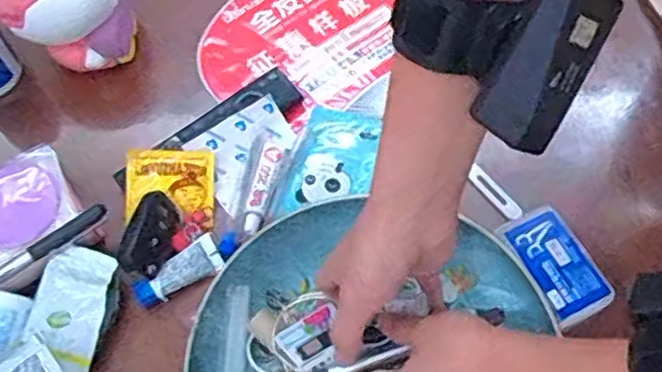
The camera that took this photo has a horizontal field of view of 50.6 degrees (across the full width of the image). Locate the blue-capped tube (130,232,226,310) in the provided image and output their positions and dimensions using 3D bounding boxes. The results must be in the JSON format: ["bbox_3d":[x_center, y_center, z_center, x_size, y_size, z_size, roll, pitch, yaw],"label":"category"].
[{"bbox_3d":[-0.111,0.061,0.503,0.067,0.021,0.022,-32,65,-13],"label":"blue-capped tube"}]

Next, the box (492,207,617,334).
[{"bbox_3d":[0.154,0.052,0.484,0.046,0.014,0.083,-27,65,-11],"label":"box"}]

